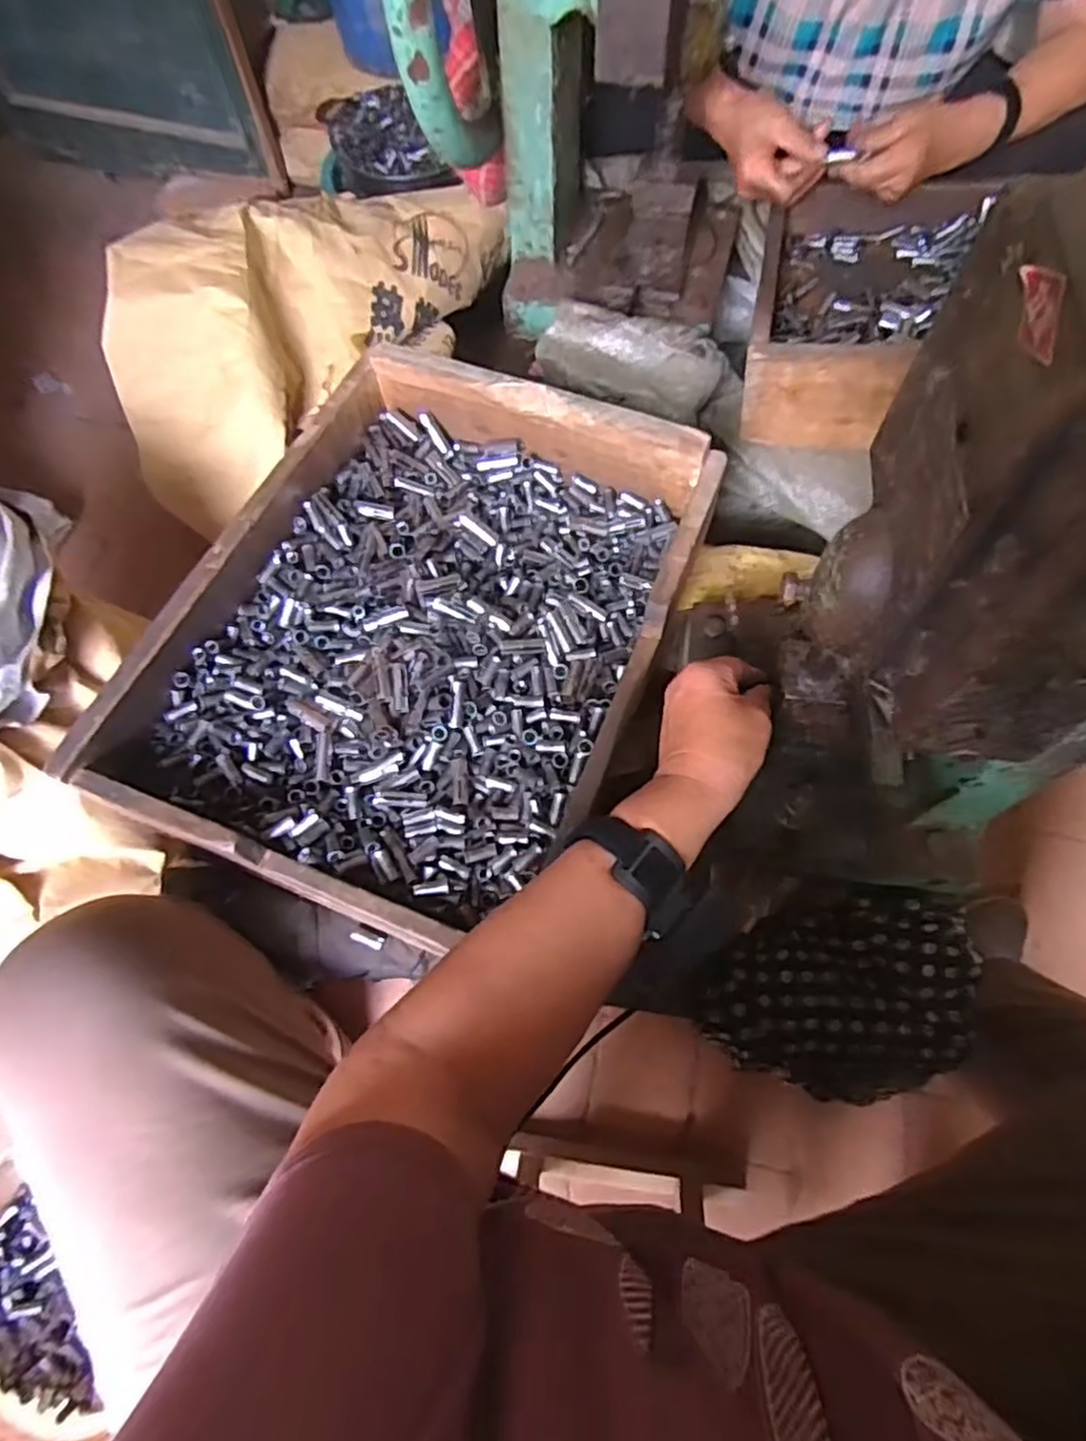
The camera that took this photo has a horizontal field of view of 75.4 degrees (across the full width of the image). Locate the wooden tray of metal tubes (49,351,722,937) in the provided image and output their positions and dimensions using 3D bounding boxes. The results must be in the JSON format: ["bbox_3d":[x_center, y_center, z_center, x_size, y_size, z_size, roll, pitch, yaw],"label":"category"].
[{"bbox_3d":[-0.095,-0.076,0.570,0.351,0.090,0.441,21,69,11],"label":"wooden tray of metal tubes"}]

